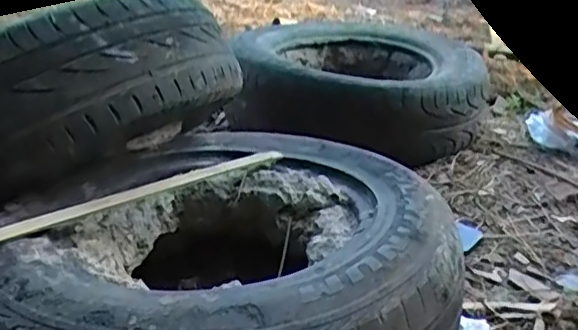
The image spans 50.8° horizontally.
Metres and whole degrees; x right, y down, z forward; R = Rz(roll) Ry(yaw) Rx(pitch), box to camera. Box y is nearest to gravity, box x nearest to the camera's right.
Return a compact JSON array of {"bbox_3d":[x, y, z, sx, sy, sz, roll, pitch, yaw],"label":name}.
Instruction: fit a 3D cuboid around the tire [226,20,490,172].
[{"bbox_3d":[0.171,-0.193,1.481,0.552,0.184,0.566,1,23,0],"label":"tire"}]

